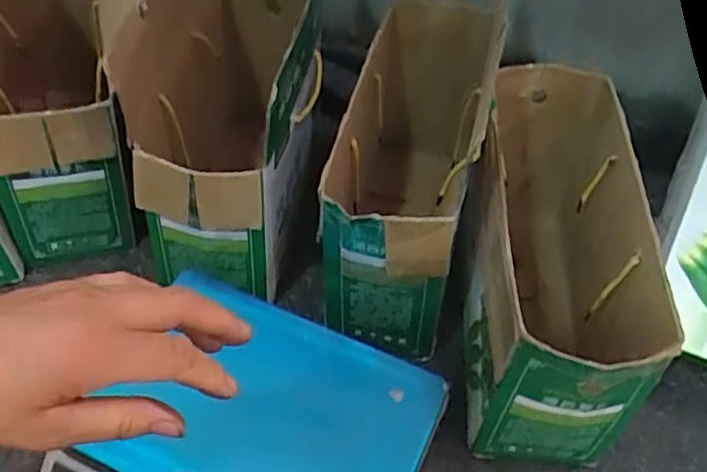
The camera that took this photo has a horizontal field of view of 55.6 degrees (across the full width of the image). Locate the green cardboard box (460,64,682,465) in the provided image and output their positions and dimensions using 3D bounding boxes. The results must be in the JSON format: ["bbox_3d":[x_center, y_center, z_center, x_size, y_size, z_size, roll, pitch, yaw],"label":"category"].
[{"bbox_3d":[0.206,0.032,0.752,0.158,0.265,0.382,4,51,2],"label":"green cardboard box"}]

